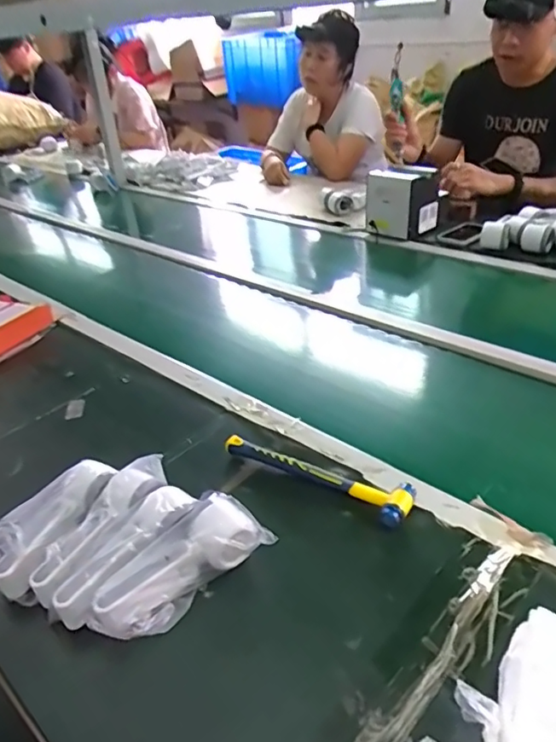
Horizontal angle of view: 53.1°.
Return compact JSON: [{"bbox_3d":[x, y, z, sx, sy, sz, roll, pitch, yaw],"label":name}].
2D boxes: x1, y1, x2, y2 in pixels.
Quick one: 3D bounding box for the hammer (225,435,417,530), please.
[{"bbox_3d":[0.048,0.121,0.678,0.241,0.025,0.060,19,40,33],"label":"hammer"}]

